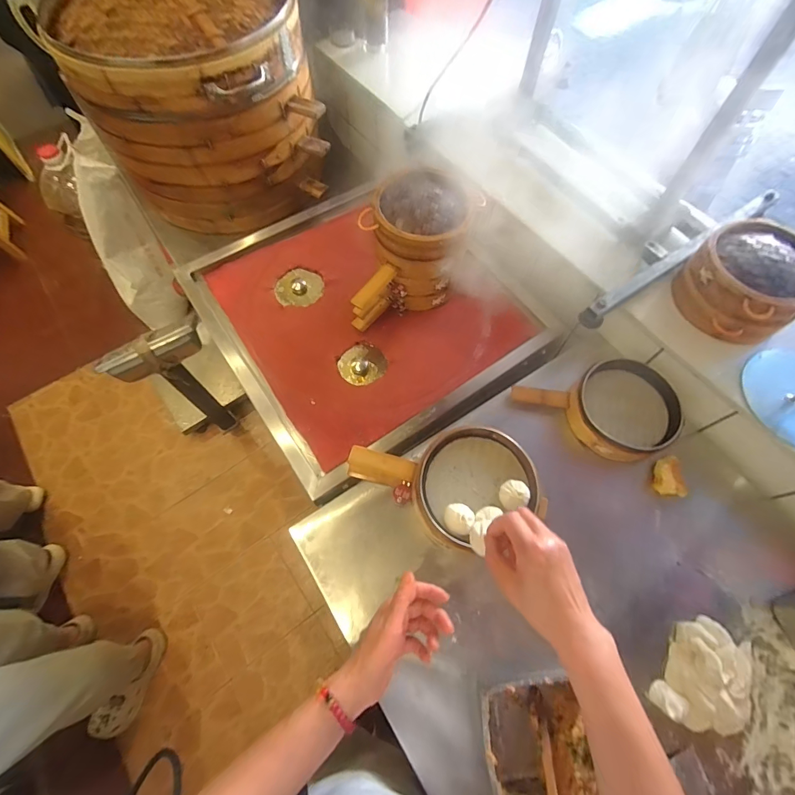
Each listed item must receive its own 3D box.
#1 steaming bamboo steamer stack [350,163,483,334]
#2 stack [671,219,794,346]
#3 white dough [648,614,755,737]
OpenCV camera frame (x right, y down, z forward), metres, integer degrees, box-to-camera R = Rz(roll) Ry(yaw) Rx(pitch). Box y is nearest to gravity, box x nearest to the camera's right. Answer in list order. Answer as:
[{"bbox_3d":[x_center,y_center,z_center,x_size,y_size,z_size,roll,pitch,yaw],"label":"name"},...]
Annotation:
[{"bbox_3d":[0.034,-0.271,0.804,0.196,0.217,0.247,13,66,5],"label":"steaming bamboo steamer stack"},{"bbox_3d":[0.613,-0.202,0.695,0.197,0.093,0.190,-23,68,-11],"label":"stack"},{"bbox_3d":[0.451,0.404,0.571,0.117,0.051,0.154,35,69,14],"label":"white dough"}]

